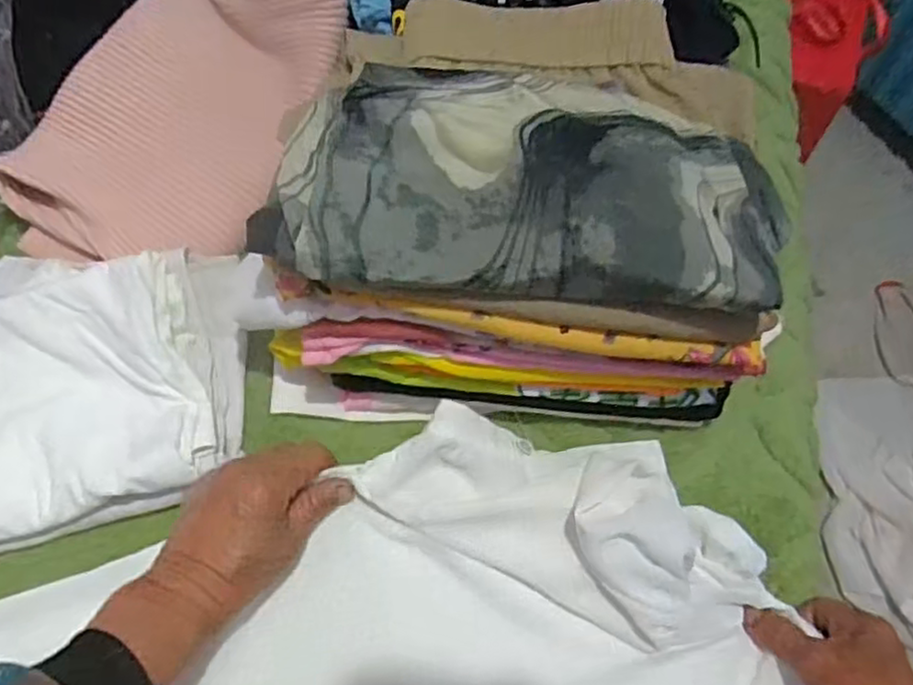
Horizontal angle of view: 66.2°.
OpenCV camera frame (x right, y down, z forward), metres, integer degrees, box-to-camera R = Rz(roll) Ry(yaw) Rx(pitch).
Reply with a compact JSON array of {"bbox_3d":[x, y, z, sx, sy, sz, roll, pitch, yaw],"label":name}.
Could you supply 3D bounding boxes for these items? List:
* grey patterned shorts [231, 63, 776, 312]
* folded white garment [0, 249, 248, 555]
[{"bbox_3d":[0.037,-0.086,0.364,0.256,0.034,0.123,5,62,1],"label":"grey patterned shorts"},{"bbox_3d":[-0.277,0.032,0.470,0.259,0.074,0.221,-4,63,-3],"label":"folded white garment"}]

